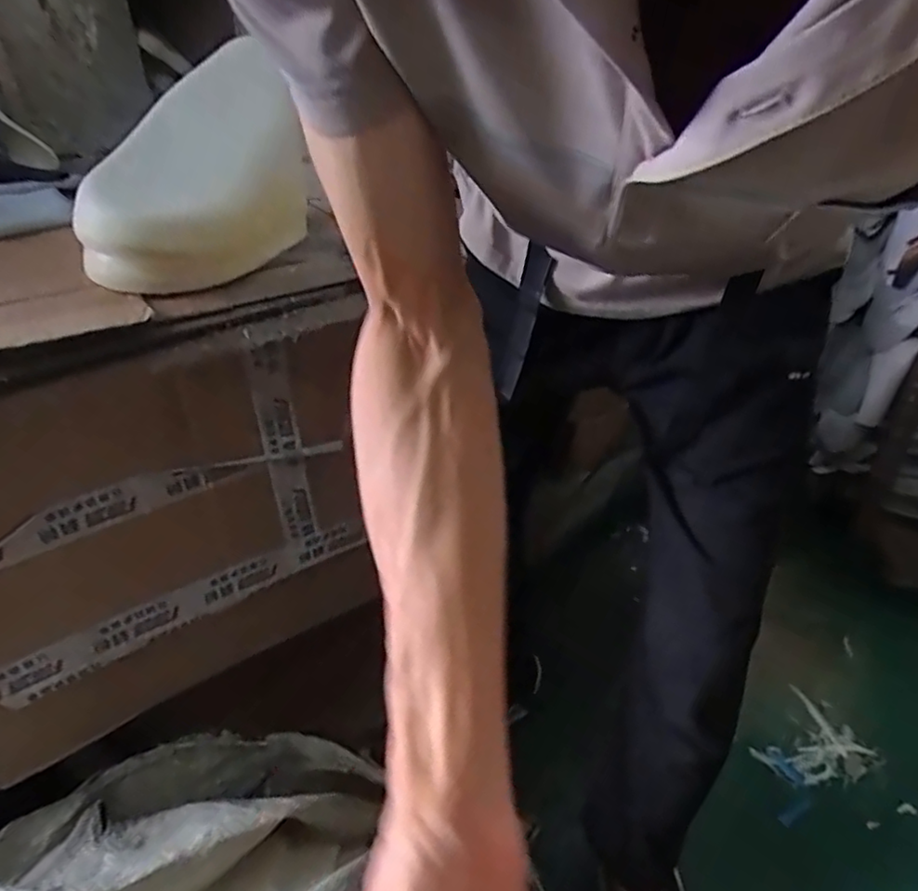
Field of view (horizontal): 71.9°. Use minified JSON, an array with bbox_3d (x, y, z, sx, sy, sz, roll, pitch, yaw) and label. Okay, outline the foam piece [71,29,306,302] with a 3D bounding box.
[{"bbox_3d":[-0.292,-0.321,0.796,0.134,0.194,0.424,6,50,13],"label":"foam piece"}]

